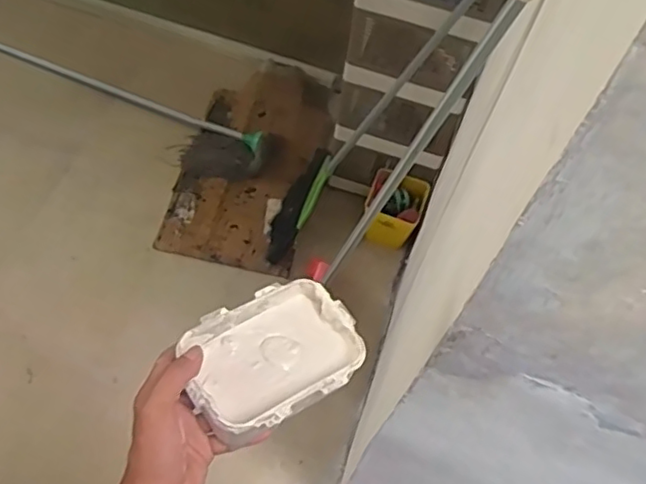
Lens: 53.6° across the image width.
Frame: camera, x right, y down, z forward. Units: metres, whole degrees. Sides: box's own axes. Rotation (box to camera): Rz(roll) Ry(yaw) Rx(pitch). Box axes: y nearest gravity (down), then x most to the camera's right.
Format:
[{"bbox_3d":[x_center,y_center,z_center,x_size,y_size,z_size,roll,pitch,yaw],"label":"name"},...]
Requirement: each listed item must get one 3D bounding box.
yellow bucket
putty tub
[{"bbox_3d":[0.188,-0.080,1.712,0.145,0.167,0.144,20,60,8],"label":"yellow bucket"},{"bbox_3d":[-0.041,0.091,0.523,0.140,0.038,0.103,-29,66,-19],"label":"putty tub"}]

